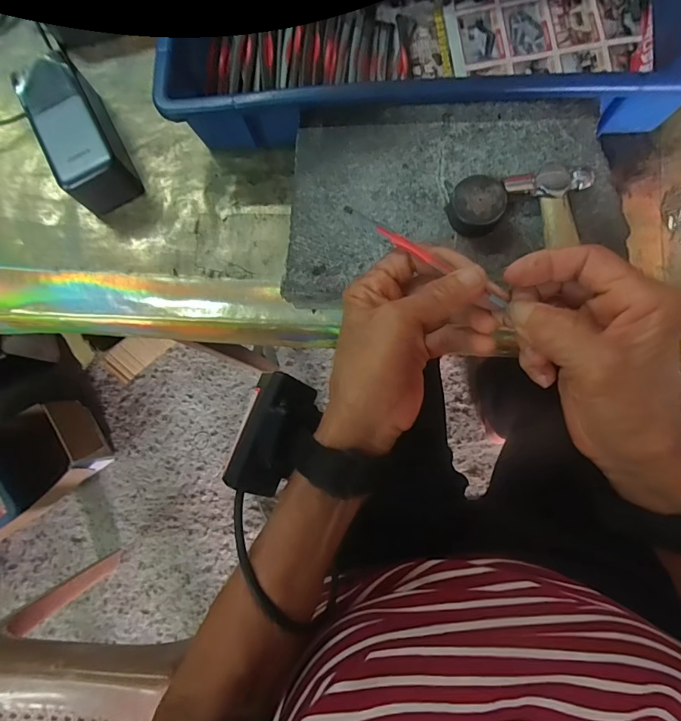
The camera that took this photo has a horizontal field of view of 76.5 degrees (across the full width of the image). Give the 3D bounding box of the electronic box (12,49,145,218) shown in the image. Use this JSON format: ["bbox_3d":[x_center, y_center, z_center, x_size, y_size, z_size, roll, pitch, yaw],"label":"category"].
[{"bbox_3d":[-0.232,-0.201,0.388,0.052,0.049,0.124,-29,82,2],"label":"electronic box"}]

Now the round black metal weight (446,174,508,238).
[{"bbox_3d":[0.097,-0.110,0.310,0.036,0.022,0.035,-1,84,5],"label":"round black metal weight"}]

